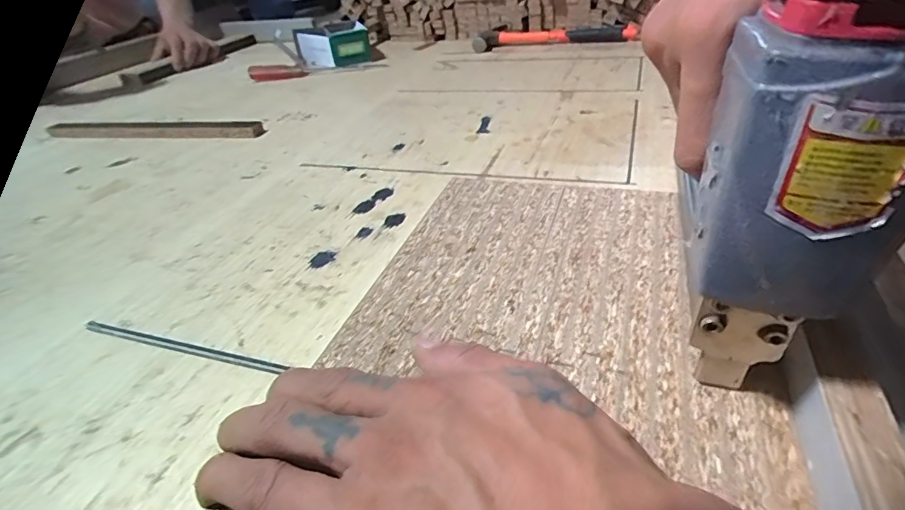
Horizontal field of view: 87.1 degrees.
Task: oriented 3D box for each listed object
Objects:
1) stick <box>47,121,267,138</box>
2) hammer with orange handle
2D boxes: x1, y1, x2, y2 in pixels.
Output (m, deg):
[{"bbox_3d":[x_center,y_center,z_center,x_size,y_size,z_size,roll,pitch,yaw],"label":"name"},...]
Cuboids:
[{"bbox_3d":[-0.366,-0.151,0.578,0.282,0.018,0.023,2,36,13],"label":"stick"},{"bbox_3d":[0.164,-0.358,0.781,0.256,0.022,0.085,1,36,10],"label":"hammer with orange handle"}]

